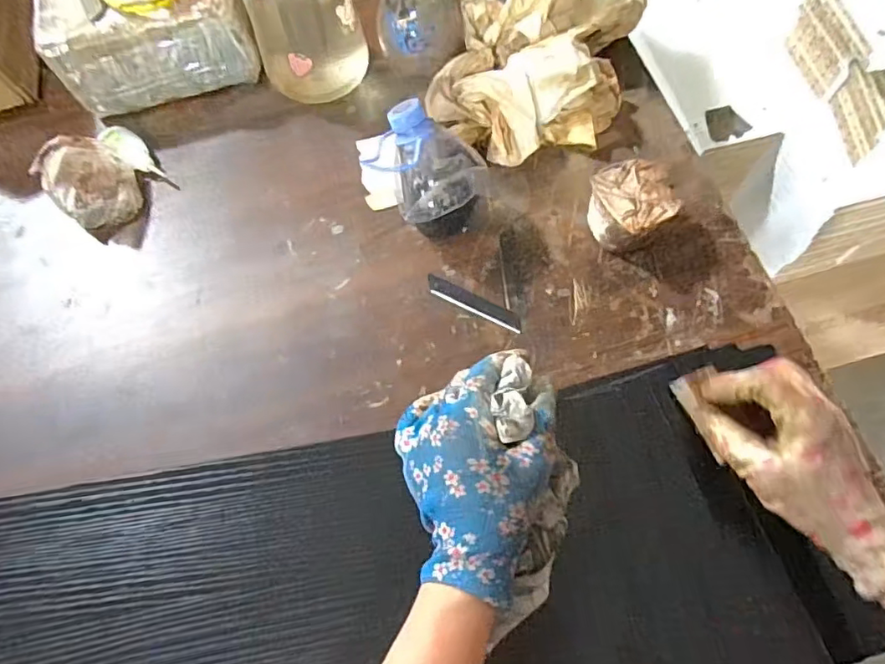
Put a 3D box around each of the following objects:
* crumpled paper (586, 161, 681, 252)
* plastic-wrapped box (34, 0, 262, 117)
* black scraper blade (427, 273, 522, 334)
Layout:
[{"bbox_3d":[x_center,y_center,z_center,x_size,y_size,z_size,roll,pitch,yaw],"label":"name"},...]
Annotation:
[{"bbox_3d":[0.175,-0.116,0.537,0.076,0.062,0.073,35,72,12],"label":"crumpled paper"},{"bbox_3d":[-0.322,-0.357,0.614,0.215,0.119,0.185,-10,68,-5],"label":"plastic-wrapped box"},{"bbox_3d":[0.030,-0.028,0.536,0.100,0.004,0.018,26,72,12],"label":"black scraper blade"}]

